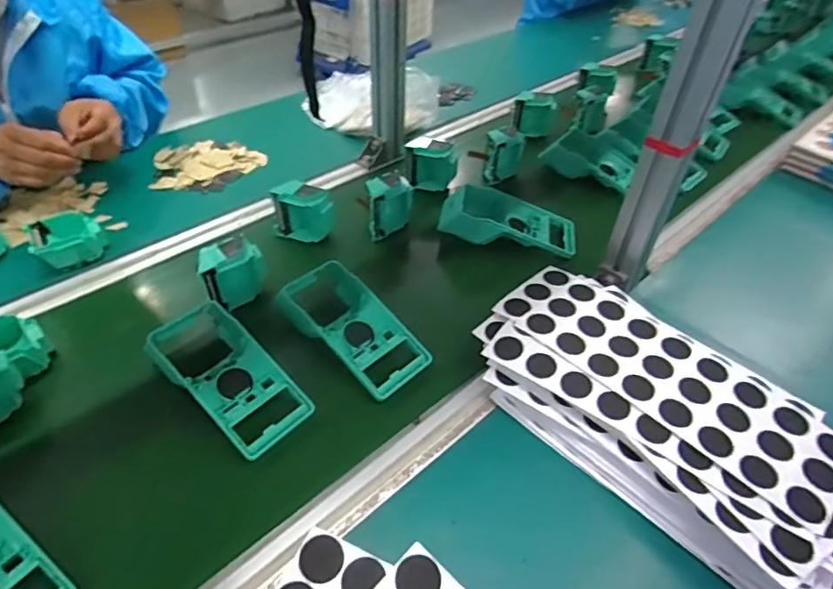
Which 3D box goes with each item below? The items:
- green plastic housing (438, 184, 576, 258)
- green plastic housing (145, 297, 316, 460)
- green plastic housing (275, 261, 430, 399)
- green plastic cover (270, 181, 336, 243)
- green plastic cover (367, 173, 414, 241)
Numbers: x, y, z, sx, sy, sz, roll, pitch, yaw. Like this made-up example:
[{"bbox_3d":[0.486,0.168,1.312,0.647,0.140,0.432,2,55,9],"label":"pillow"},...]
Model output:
[{"bbox_3d":[0.132,-0.104,0.775,0.190,0.062,0.088,9,44,6],"label":"green plastic housing"},{"bbox_3d":[-0.193,0.088,0.561,0.181,0.055,0.097,31,50,27],"label":"green plastic housing"},{"bbox_3d":[-0.073,0.037,0.608,0.093,0.047,0.175,-32,53,-31],"label":"green plastic housing"},{"bbox_3d":[-0.155,-0.110,0.752,0.082,0.085,0.040,14,45,12],"label":"green plastic cover"},{"bbox_3d":[-0.042,-0.126,0.767,0.038,0.080,0.073,29,49,25],"label":"green plastic cover"}]

